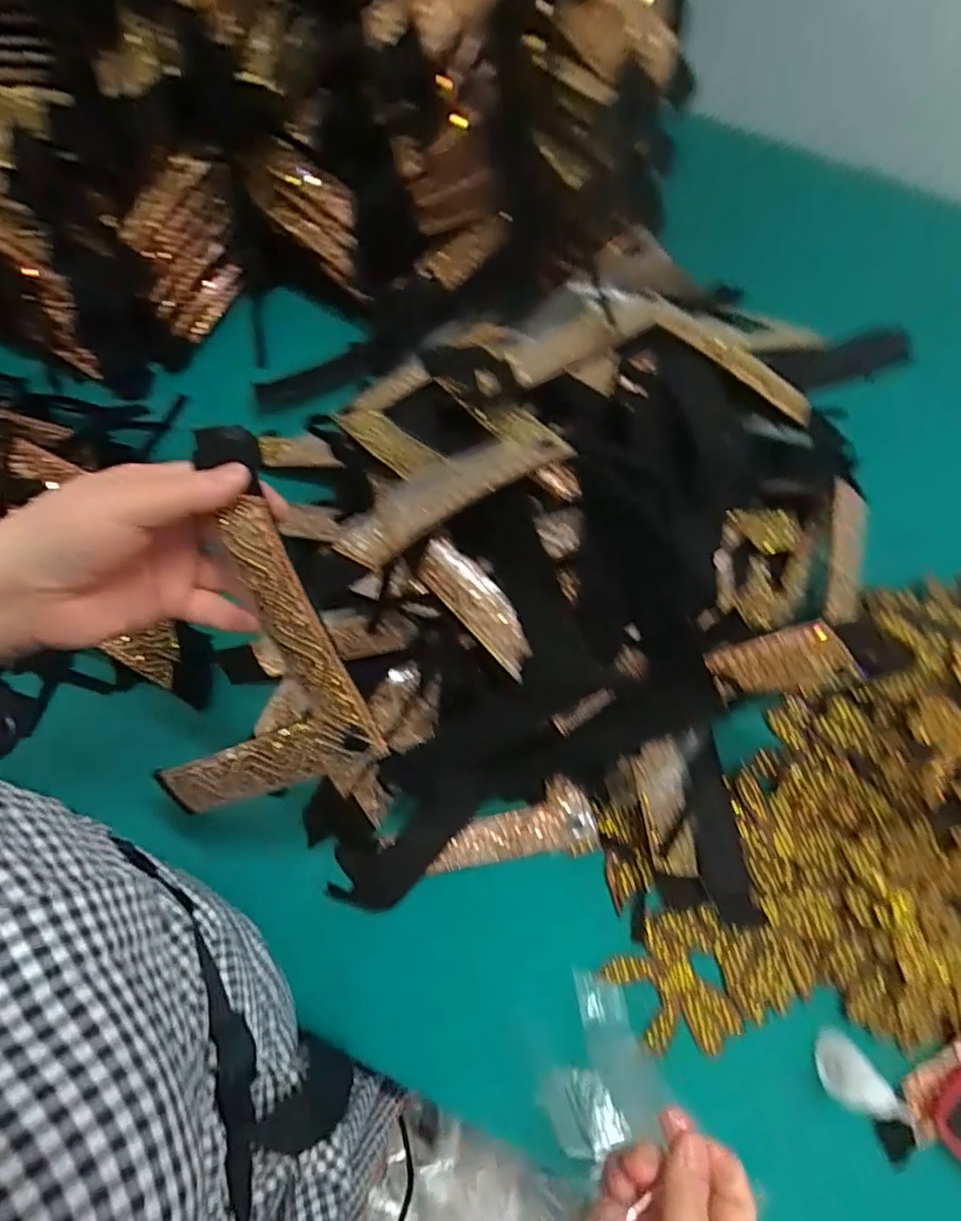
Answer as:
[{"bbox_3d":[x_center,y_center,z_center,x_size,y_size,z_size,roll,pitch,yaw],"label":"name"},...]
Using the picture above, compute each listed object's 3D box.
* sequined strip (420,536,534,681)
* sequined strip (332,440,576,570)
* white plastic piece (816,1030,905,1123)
[{"bbox_3d":[-0.001,-0.002,0.370,0.031,0.009,0.092,-41,97,-12],"label":"sequined strip"},{"bbox_3d":[-0.020,-0.073,0.363,0.140,0.033,0.043,-27,75,-9],"label":"sequined strip"},{"bbox_3d":[0.224,0.282,0.375,0.021,0.057,0.032,-23,75,-8],"label":"white plastic piece"}]

